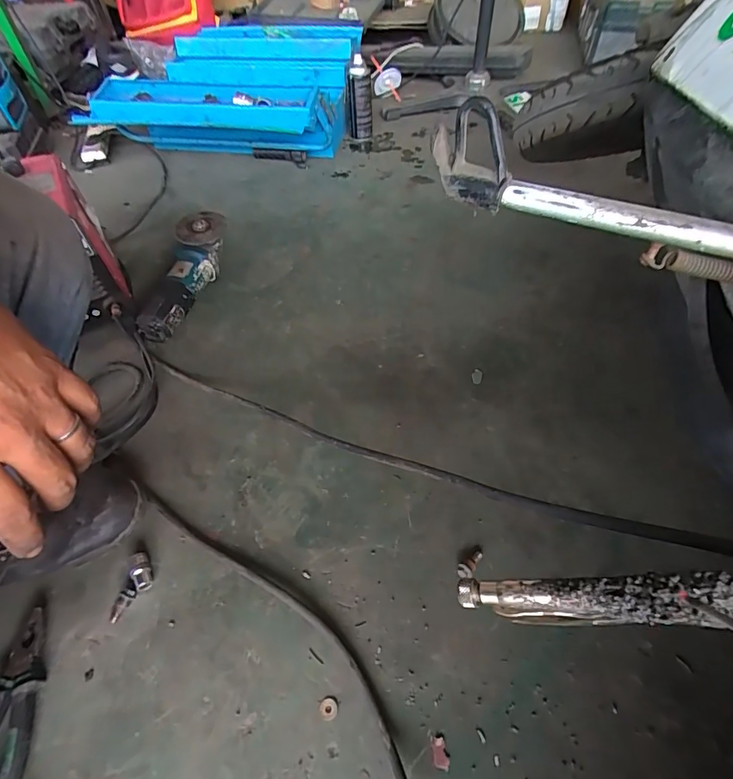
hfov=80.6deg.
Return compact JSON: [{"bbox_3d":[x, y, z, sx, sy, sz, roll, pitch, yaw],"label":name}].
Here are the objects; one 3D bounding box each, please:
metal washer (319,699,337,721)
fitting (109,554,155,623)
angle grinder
[{"bbox_3d":[-0.037,0.316,0.426,0.017,0.004,0.017,-2,52,2],"label":"metal washer"},{"bbox_3d":[-0.268,0.228,0.497,0.032,0.021,0.072,5,53,7],"label":"fitting"},{"bbox_3d":[-0.335,-0.210,0.797,0.080,0.072,0.278,9,66,10],"label":"angle grinder"}]

